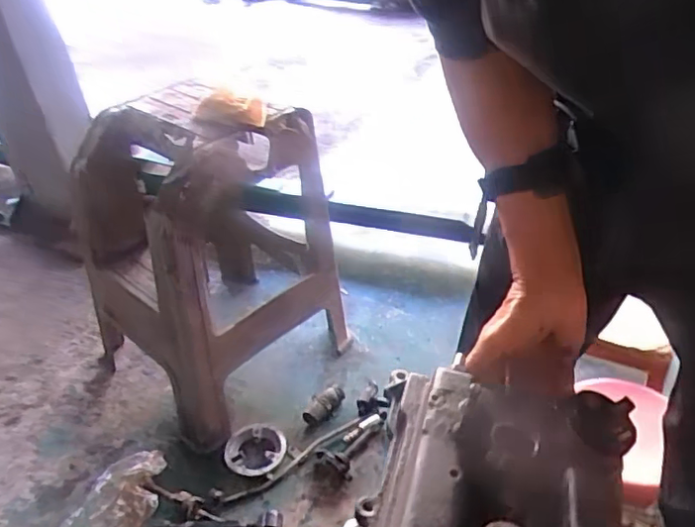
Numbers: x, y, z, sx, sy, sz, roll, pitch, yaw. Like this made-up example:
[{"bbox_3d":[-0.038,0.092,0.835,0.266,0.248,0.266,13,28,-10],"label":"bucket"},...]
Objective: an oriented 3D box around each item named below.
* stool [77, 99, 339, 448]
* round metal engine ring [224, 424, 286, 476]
[{"bbox_3d":[-0.327,-0.055,1.271,0.501,0.565,0.476,26,46,35],"label":"stool"},{"bbox_3d":[-0.186,0.375,1.171,0.116,0.027,0.122,-3,36,2],"label":"round metal engine ring"}]

